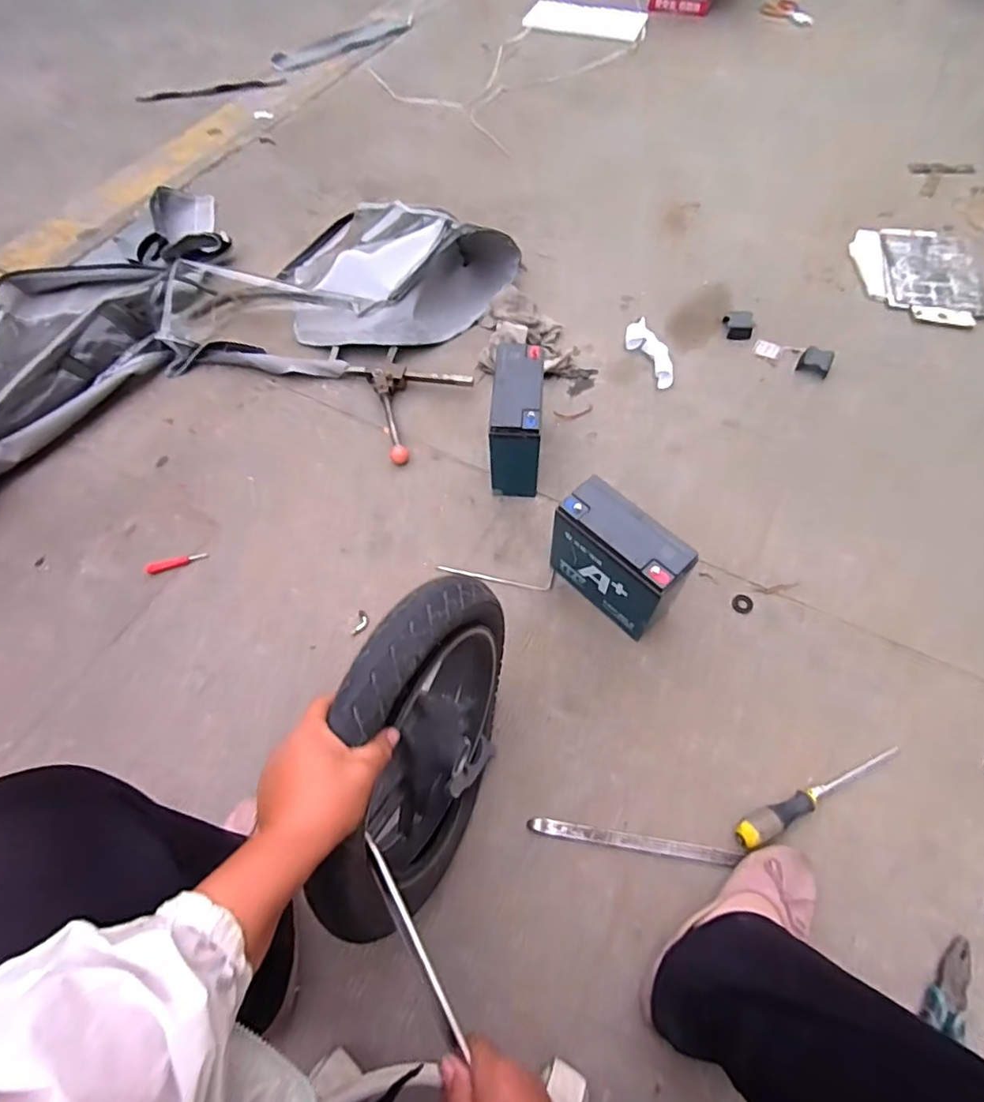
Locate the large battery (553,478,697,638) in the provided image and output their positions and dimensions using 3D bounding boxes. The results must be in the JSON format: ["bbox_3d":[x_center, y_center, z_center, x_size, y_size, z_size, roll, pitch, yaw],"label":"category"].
[{"bbox_3d":[0.171,0.015,0.798,0.082,0.171,0.186,-38,66,-19],"label":"large battery"}]

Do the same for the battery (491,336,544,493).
[{"bbox_3d":[0.041,-0.205,0.926,0.074,0.173,0.183,3,60,4],"label":"battery"}]

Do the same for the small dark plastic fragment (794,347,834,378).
[{"bbox_3d":[0.612,-0.356,1.078,0.056,0.037,0.038,22,63,14],"label":"small dark plastic fragment"}]

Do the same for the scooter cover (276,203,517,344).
[{"bbox_3d":[-0.222,-0.569,1.167,0.496,0.132,0.355,14,61,10],"label":"scooter cover"}]

